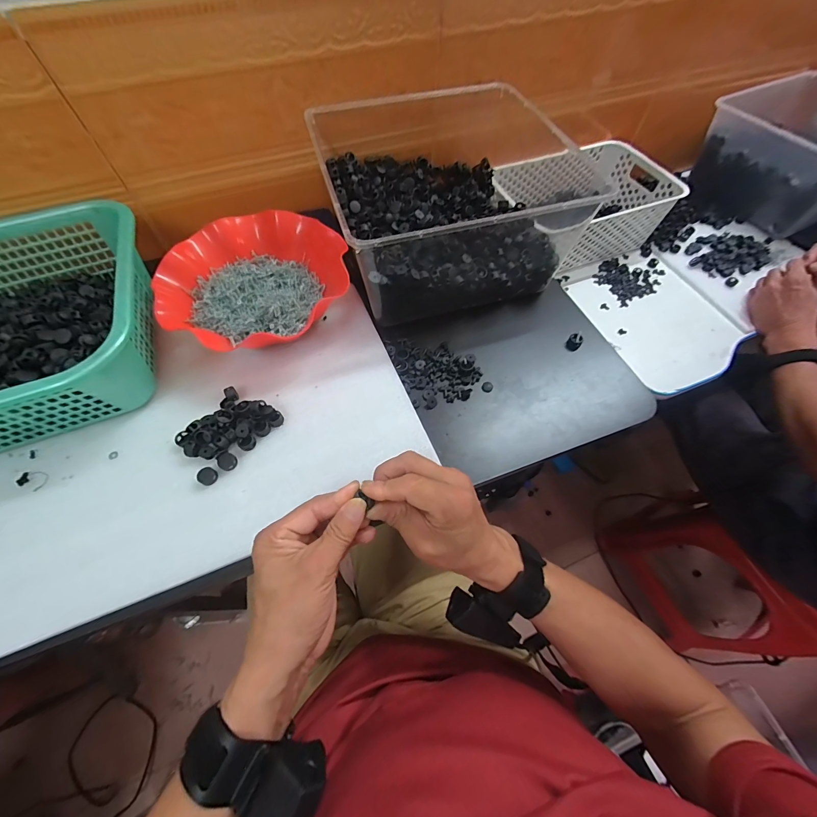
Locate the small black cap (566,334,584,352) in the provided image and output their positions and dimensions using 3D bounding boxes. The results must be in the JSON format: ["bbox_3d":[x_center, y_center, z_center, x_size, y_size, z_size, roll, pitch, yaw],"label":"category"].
[{"bbox_3d":[0.214,-0.085,0.444,0.018,0.013,0.020,32,66,16],"label":"small black cap"}]

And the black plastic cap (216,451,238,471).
[{"bbox_3d":[-0.188,0.055,0.358,0.017,0.006,0.019,-26,65,-14],"label":"black plastic cap"}]

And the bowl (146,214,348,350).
[{"bbox_3d":[-0.191,-0.160,0.446,0.218,0.058,0.206,0,62,-1],"label":"bowl"}]

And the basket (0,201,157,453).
[{"bbox_3d":[-0.481,-0.079,0.374,0.389,0.092,0.299,-20,64,-11],"label":"basket"}]

